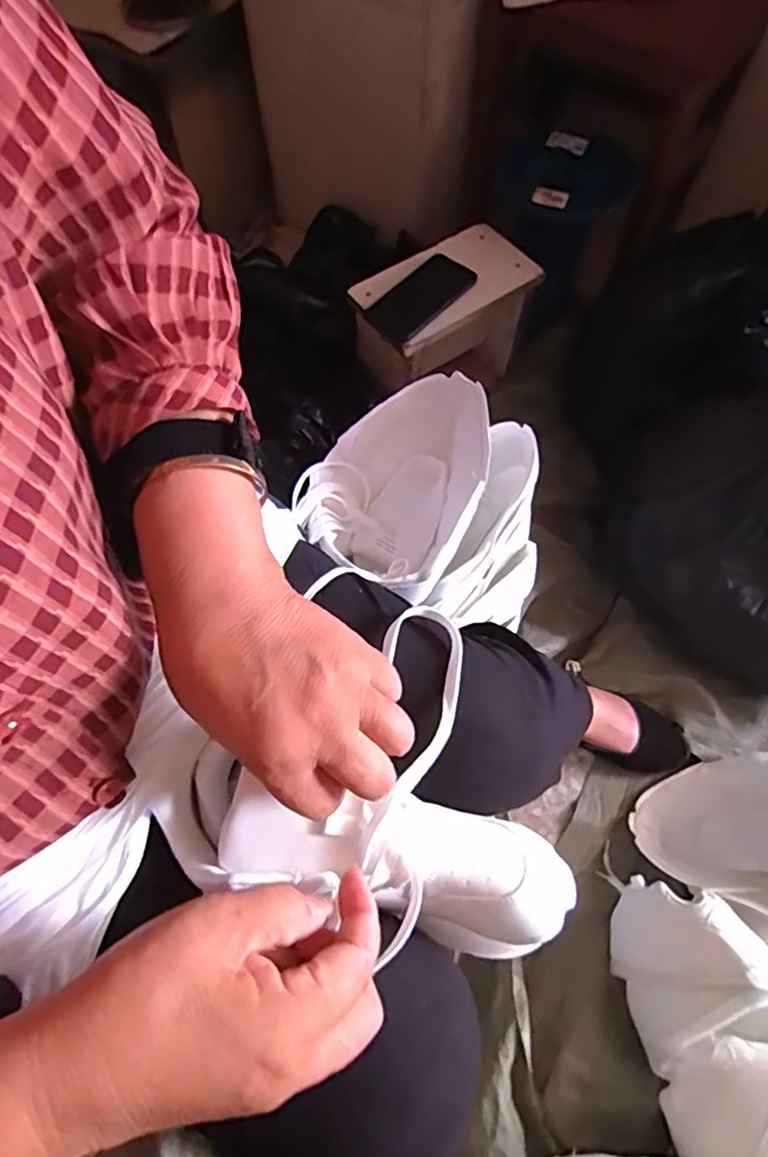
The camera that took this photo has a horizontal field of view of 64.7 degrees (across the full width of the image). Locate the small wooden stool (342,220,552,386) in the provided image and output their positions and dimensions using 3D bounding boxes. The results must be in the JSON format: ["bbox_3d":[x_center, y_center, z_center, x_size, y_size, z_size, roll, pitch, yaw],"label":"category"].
[{"bbox_3d":[0.087,-0.393,0.919,0.257,0.140,0.145,-36,70,-16],"label":"small wooden stool"}]

